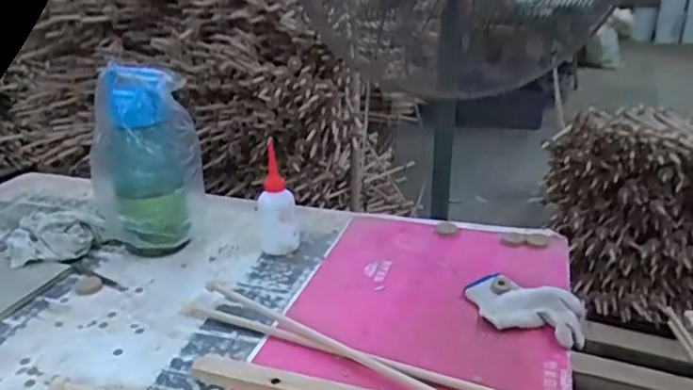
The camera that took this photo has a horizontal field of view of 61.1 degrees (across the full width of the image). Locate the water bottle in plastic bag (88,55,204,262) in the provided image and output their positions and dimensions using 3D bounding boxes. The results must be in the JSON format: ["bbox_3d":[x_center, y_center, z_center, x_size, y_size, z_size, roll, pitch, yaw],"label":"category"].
[{"bbox_3d":[-0.302,-0.044,0.895,0.156,0.287,0.113,-9,24,-20],"label":"water bottle in plastic bag"}]

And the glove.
[{"bbox_3d":[0.228,0.140,0.751,0.156,0.034,0.098,15,27,32],"label":"glove"}]

